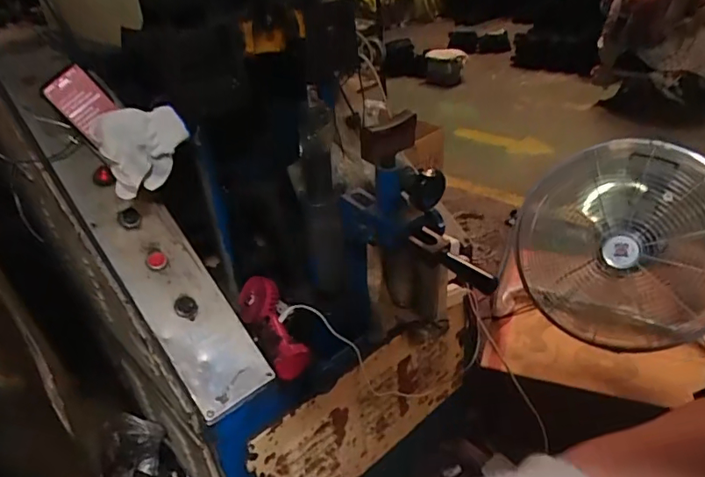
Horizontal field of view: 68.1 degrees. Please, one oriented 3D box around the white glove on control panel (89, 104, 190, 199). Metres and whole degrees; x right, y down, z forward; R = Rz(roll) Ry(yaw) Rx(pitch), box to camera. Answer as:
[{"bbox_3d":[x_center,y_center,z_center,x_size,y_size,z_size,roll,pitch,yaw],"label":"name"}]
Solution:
[{"bbox_3d":[-0.298,-0.124,0.742,0.124,0.124,0.064,-29,38,-32],"label":"white glove on control panel"}]

